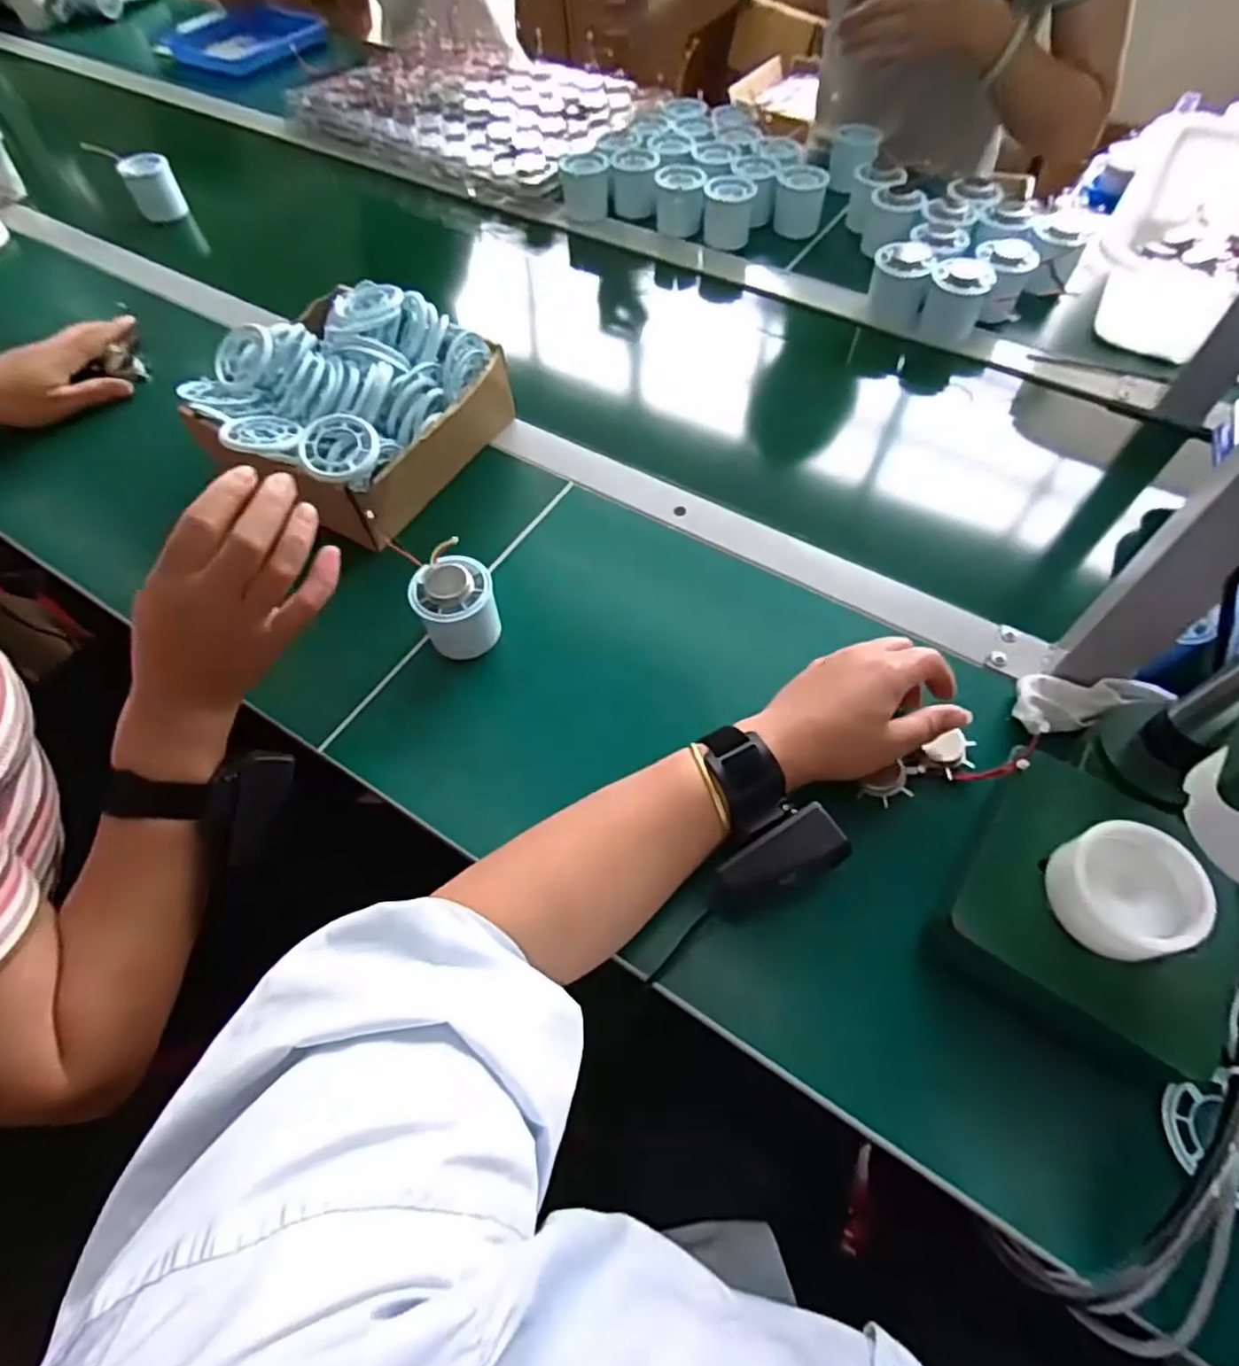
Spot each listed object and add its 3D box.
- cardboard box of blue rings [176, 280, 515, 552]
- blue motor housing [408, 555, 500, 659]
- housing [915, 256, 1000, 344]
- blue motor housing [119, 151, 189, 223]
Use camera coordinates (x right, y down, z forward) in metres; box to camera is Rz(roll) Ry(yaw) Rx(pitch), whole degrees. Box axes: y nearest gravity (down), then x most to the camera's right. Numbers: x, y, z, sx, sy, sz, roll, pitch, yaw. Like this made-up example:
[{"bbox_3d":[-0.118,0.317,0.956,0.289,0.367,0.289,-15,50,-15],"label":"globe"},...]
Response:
[{"bbox_3d":[-0.227,-0.228,0.561,0.202,0.086,0.195,22,62,13],"label":"cardboard box of blue rings"},{"bbox_3d":[-0.112,-0.051,0.477,0.052,0.062,0.045,-23,61,-13],"label":"blue motor housing"},{"bbox_3d":[0.322,-0.368,0.659,0.054,0.058,0.051,23,62,14],"label":"housing"},{"bbox_3d":[-0.574,-0.610,0.844,0.057,0.055,0.051,-30,63,-16],"label":"blue motor housing"}]

